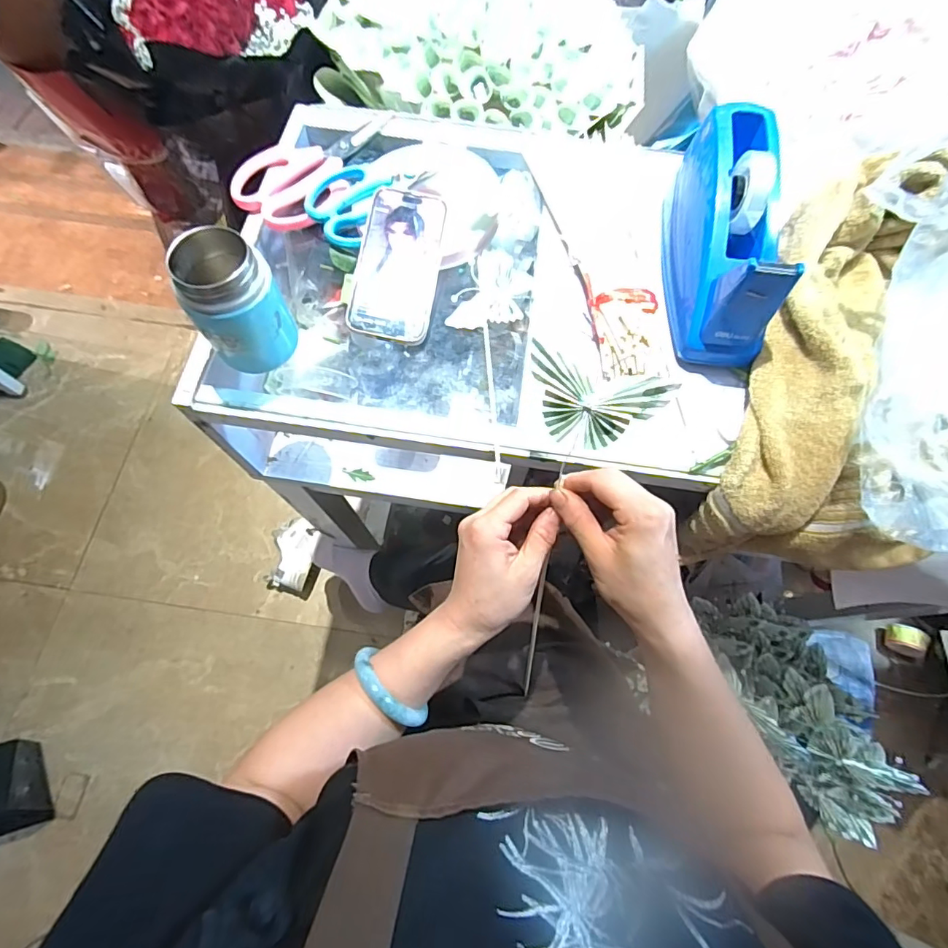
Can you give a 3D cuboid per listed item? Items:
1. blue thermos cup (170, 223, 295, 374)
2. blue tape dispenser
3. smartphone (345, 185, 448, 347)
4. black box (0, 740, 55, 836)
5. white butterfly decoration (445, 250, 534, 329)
[{"bbox_3d":[-0.191,-0.133,0.403,0.069,0.103,0.064,-41,76,-16],"label":"blue thermos cup"},{"bbox_3d":[0.224,-0.212,0.443,0.072,0.101,0.204,4,69,0],"label":"blue tape dispenser"},{"bbox_3d":[-0.070,-0.195,0.459,0.074,0.015,0.149,8,82,1],"label":"smartphone"},{"bbox_3d":[-0.883,0.586,0.917,0.129,0.075,0.154,-14,69,-8],"label":"black box"},{"bbox_3d":[0.018,-0.175,0.476,0.066,0.009,0.093,14,69,4],"label":"white butterfly decoration"}]

